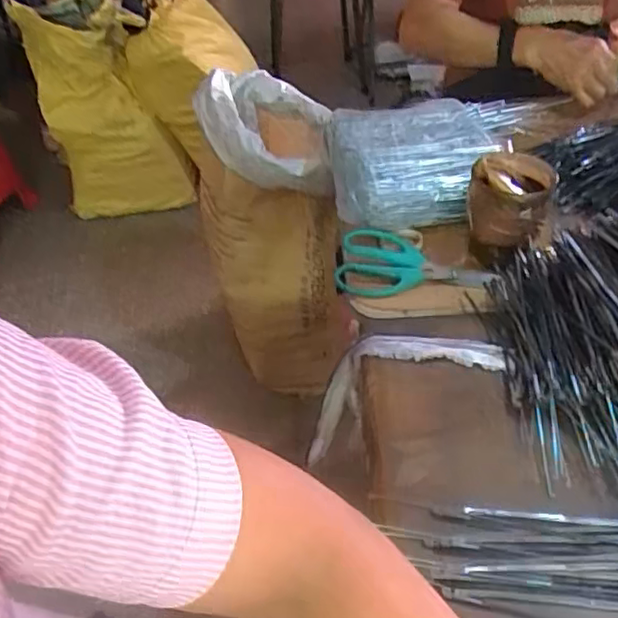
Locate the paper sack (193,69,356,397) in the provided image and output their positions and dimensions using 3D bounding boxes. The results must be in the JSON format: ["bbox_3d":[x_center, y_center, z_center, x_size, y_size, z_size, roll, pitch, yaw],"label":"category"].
[{"bbox_3d":[-0.066,-0.149,1.258,0.245,0.545,0.337,-8,43,-3],"label":"paper sack"}]

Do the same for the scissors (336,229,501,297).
[{"bbox_3d":[0.115,-0.056,0.717,0.168,0.014,0.085,-4,61,0],"label":"scissors"}]

